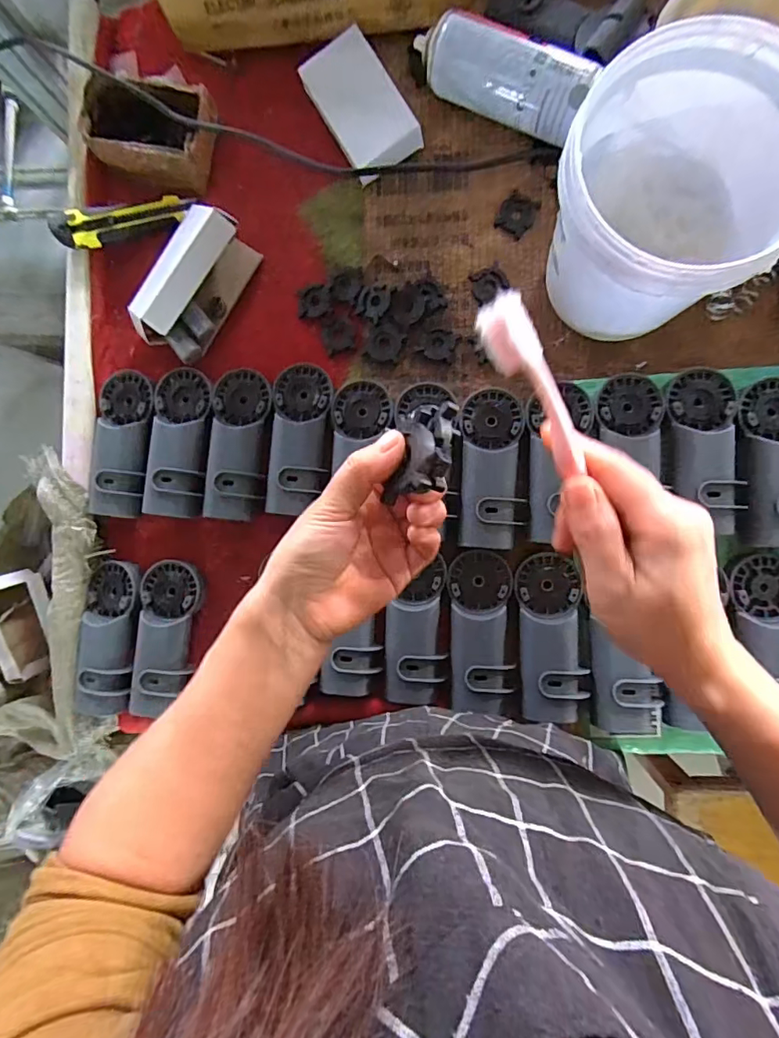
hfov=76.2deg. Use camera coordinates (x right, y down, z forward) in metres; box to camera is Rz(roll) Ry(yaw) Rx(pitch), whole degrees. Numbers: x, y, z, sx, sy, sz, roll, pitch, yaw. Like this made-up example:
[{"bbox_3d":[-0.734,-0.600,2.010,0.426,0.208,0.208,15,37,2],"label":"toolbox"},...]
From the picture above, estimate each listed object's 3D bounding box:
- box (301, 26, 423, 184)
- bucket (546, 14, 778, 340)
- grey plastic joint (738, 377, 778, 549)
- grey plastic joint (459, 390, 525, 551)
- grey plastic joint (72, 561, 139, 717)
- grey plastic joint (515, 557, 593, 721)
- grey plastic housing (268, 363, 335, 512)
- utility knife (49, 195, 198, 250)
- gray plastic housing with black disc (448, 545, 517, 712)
[{"bbox_3d":[-0.031,-0.435,0.528,0.072,0.033,0.133,-31,87,5],"label":"box"},{"bbox_3d":[0.224,-0.256,0.418,0.170,0.155,0.174,0,90,6],"label":"bucket"},{"bbox_3d":[0.370,-0.054,0.467,0.062,0.029,0.159,-2,90,6],"label":"grey plastic joint"},{"bbox_3d":[0.103,-0.052,0.501,0.060,0.027,0.159,1,90,6],"label":"grey plastic joint"},{"bbox_3d":[-0.307,0.131,0.542,0.063,0.030,0.163,4,90,6],"label":"grey plastic joint"},{"bbox_3d":[0.159,0.114,0.488,0.059,0.026,0.156,-3,89,6],"label":"grey plastic joint"},{"bbox_3d":[-0.092,-0.092,0.535,0.066,0.047,0.148,2,90,6],"label":"grey plastic housing"},{"bbox_3d":[-0.290,-0.328,0.545,0.149,0.014,0.034,-20,88,-11],"label":"utility knife"},{"bbox_3d":[0.092,0.112,0.496,0.060,0.026,0.153,-1,90,6],"label":"gray plastic housing with black disc"}]

